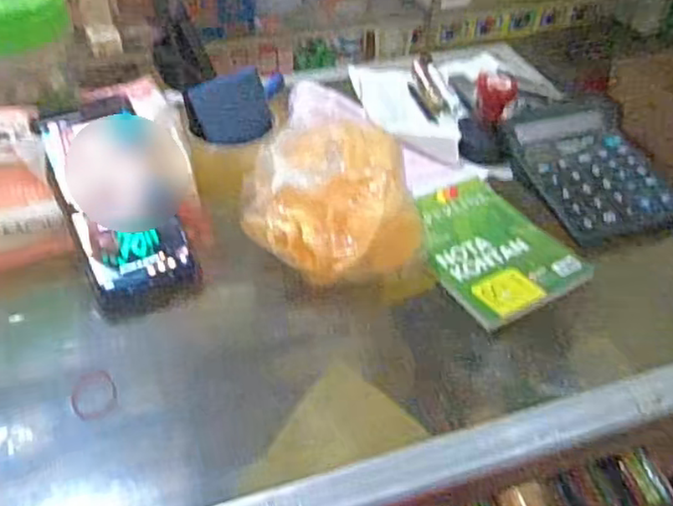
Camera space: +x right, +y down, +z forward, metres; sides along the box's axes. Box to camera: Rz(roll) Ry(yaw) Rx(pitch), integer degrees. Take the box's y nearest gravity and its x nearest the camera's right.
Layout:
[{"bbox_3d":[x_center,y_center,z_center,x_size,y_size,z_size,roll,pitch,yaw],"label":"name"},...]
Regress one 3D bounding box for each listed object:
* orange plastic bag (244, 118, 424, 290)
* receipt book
[{"bbox_3d":[-0.006,-0.040,0.503,0.134,0.086,0.108,-13,47,-16],"label":"orange plastic bag"},{"bbox_3d":[0.123,-0.006,0.536,0.108,0.013,0.144,-23,50,-25],"label":"receipt book"}]

